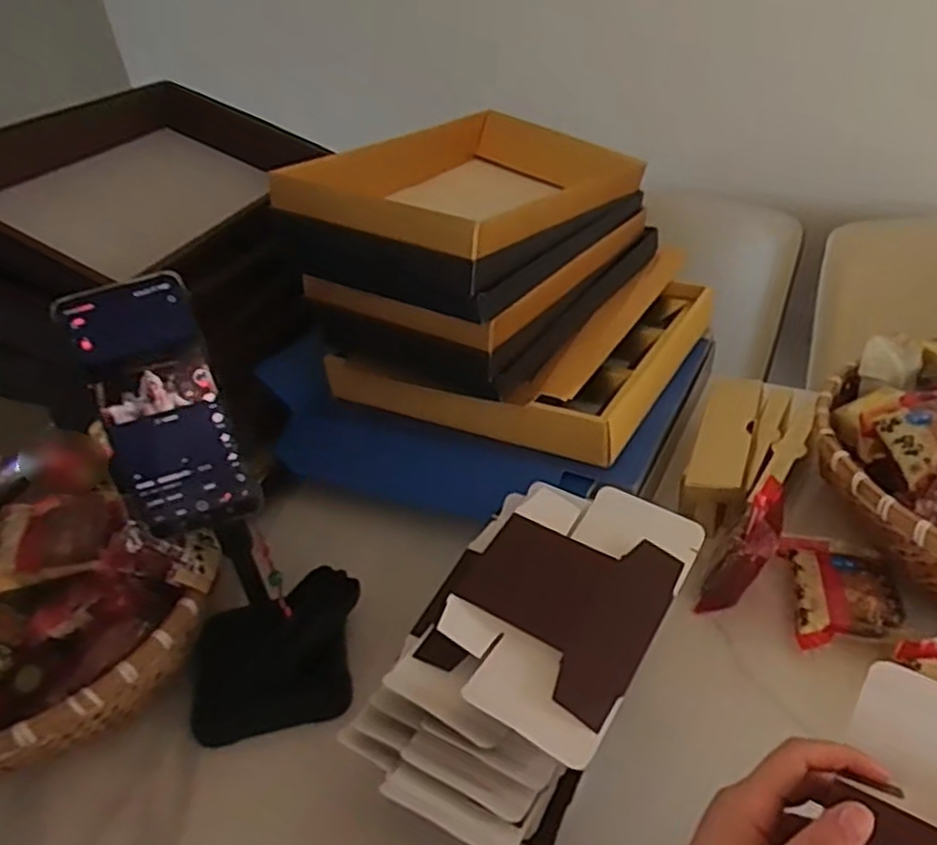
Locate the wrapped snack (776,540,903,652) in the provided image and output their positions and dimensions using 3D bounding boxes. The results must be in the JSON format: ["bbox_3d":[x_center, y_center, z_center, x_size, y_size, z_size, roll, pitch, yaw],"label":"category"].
[{"bbox_3d":[0.301,0.134,0.590,0.077,0.018,0.103,0,35,10],"label":"wrapped snack"}]

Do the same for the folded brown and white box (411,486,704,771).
[{"bbox_3d":[0.063,0.117,0.509,0.140,0.021,0.193,25,53,23],"label":"folded brown and white box"}]

